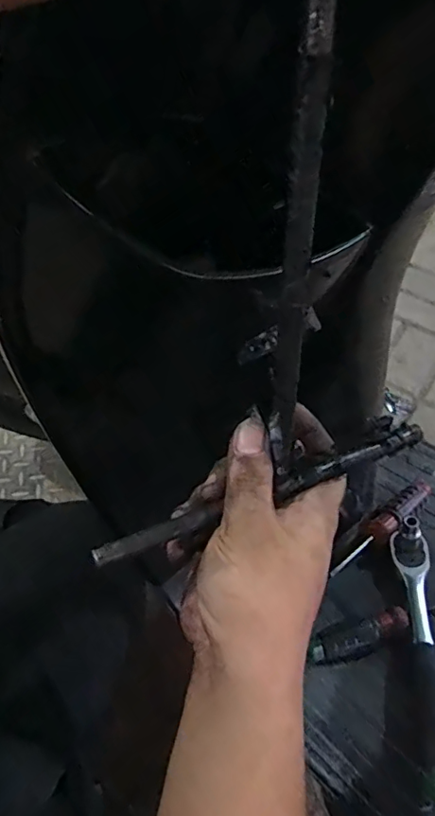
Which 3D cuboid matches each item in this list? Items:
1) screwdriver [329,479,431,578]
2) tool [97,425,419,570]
[{"bbox_3d":[0.188,0.137,0.617,0.165,0.025,0.028,-34,62,-25],"label":"screwdriver"},{"bbox_3d":[0.031,0.043,0.286,0.196,0.014,0.011,-17,56,-20],"label":"tool"}]

